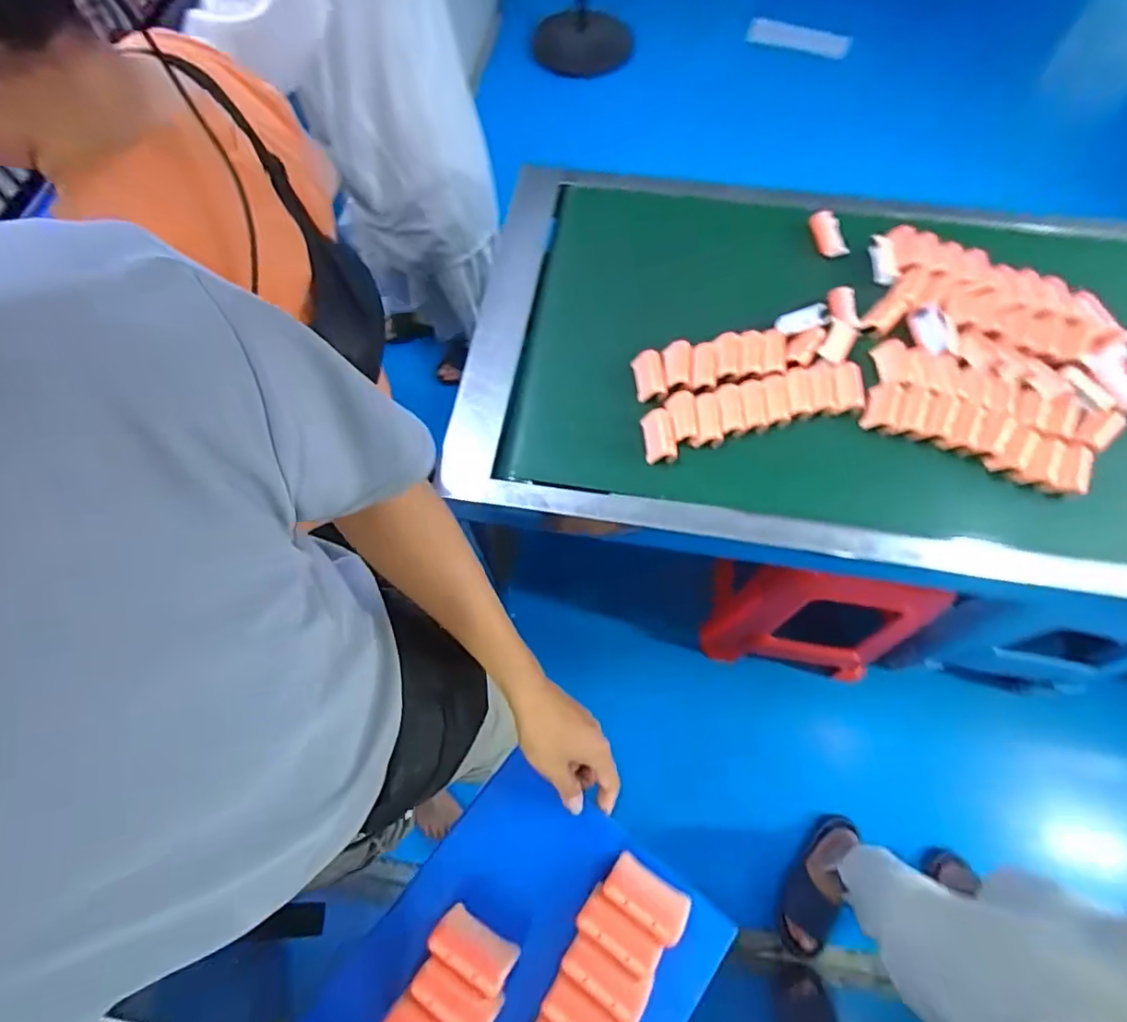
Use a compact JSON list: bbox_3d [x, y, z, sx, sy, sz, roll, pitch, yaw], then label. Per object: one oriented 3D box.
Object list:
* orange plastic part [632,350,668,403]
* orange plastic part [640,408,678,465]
[{"bbox_3d":[0.131,-0.206,0.904,0.042,0.024,0.078,-8,64,1],"label":"orange plastic part"},{"bbox_3d":[0.138,-0.109,0.861,0.041,0.023,0.079,-8,64,1],"label":"orange plastic part"}]

